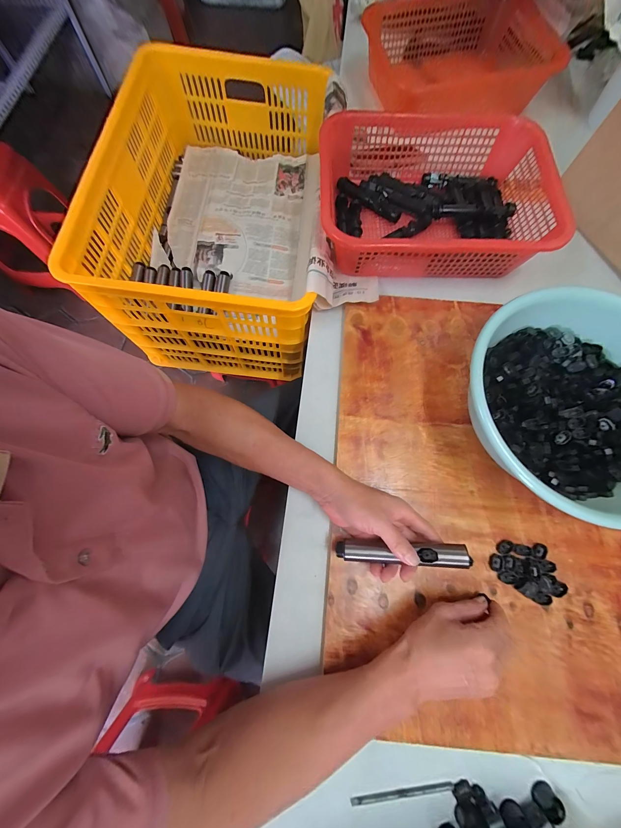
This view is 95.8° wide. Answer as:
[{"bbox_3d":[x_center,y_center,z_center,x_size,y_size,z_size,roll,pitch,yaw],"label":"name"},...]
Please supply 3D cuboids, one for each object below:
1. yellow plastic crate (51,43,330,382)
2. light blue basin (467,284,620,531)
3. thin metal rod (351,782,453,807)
[{"bbox_3d":[-0.186,-0.438,0.634,0.409,0.295,0.634,3,74,2],"label":"yellow plastic crate"},{"bbox_3d":[0.343,-0.019,0.373,0.253,0.091,0.275,0,73,1],"label":"light blue basin"},{"bbox_3d":[0.104,0.434,0.320,0.116,0.006,0.007,-6,73,-1],"label":"thin metal rod"}]

